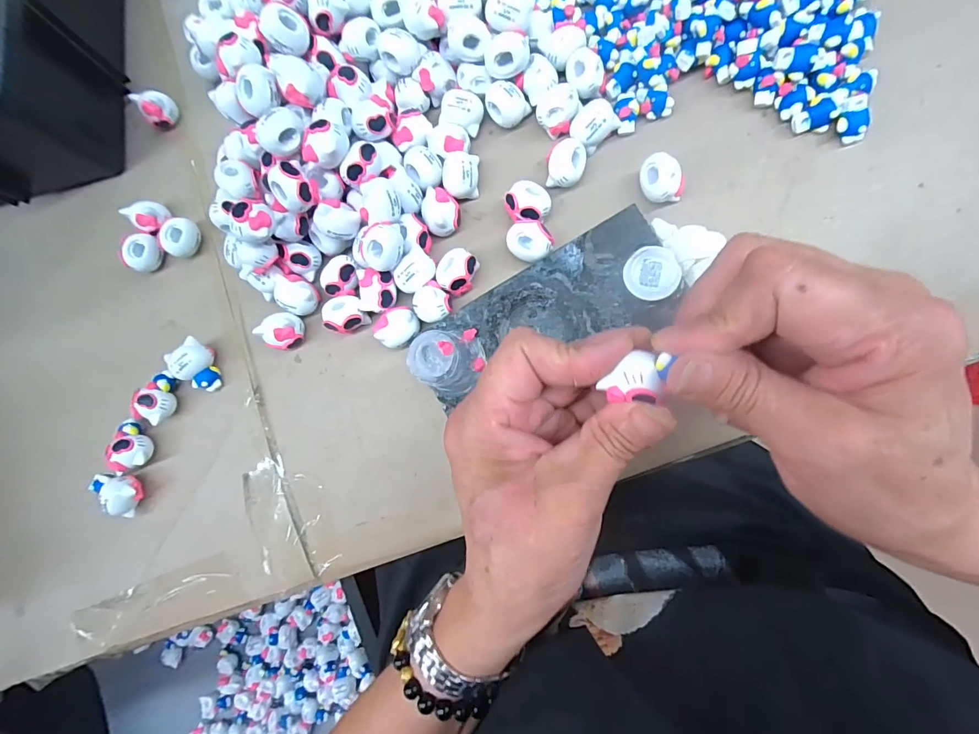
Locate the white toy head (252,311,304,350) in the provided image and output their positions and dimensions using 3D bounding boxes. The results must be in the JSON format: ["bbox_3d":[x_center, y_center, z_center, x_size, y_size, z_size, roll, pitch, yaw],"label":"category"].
[{"bbox_3d":[-0.130,-0.023,0.276,0.023,0.021,0.023,5,86,11],"label":"white toy head"}]

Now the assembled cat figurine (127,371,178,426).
[{"bbox_3d":[-0.217,0.021,0.285,0.017,0.023,0.032,28,90,12],"label":"assembled cat figurine"}]

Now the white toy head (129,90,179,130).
[{"bbox_3d":[-0.239,-0.186,0.316,0.021,0.021,0.023,-1,84,10],"label":"white toy head"}]

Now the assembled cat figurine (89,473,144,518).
[{"bbox_3d":[-0.239,0.081,0.286,0.018,0.021,0.031,-32,80,6],"label":"assembled cat figurine"}]

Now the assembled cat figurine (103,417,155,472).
[{"bbox_3d":[-0.234,0.050,0.287,0.017,0.023,0.032,-7,83,10],"label":"assembled cat figurine"}]

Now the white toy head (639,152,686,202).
[{"bbox_3d":[0.096,-0.105,0.248,0.020,0.019,0.026,-39,79,5],"label":"white toy head"}]

